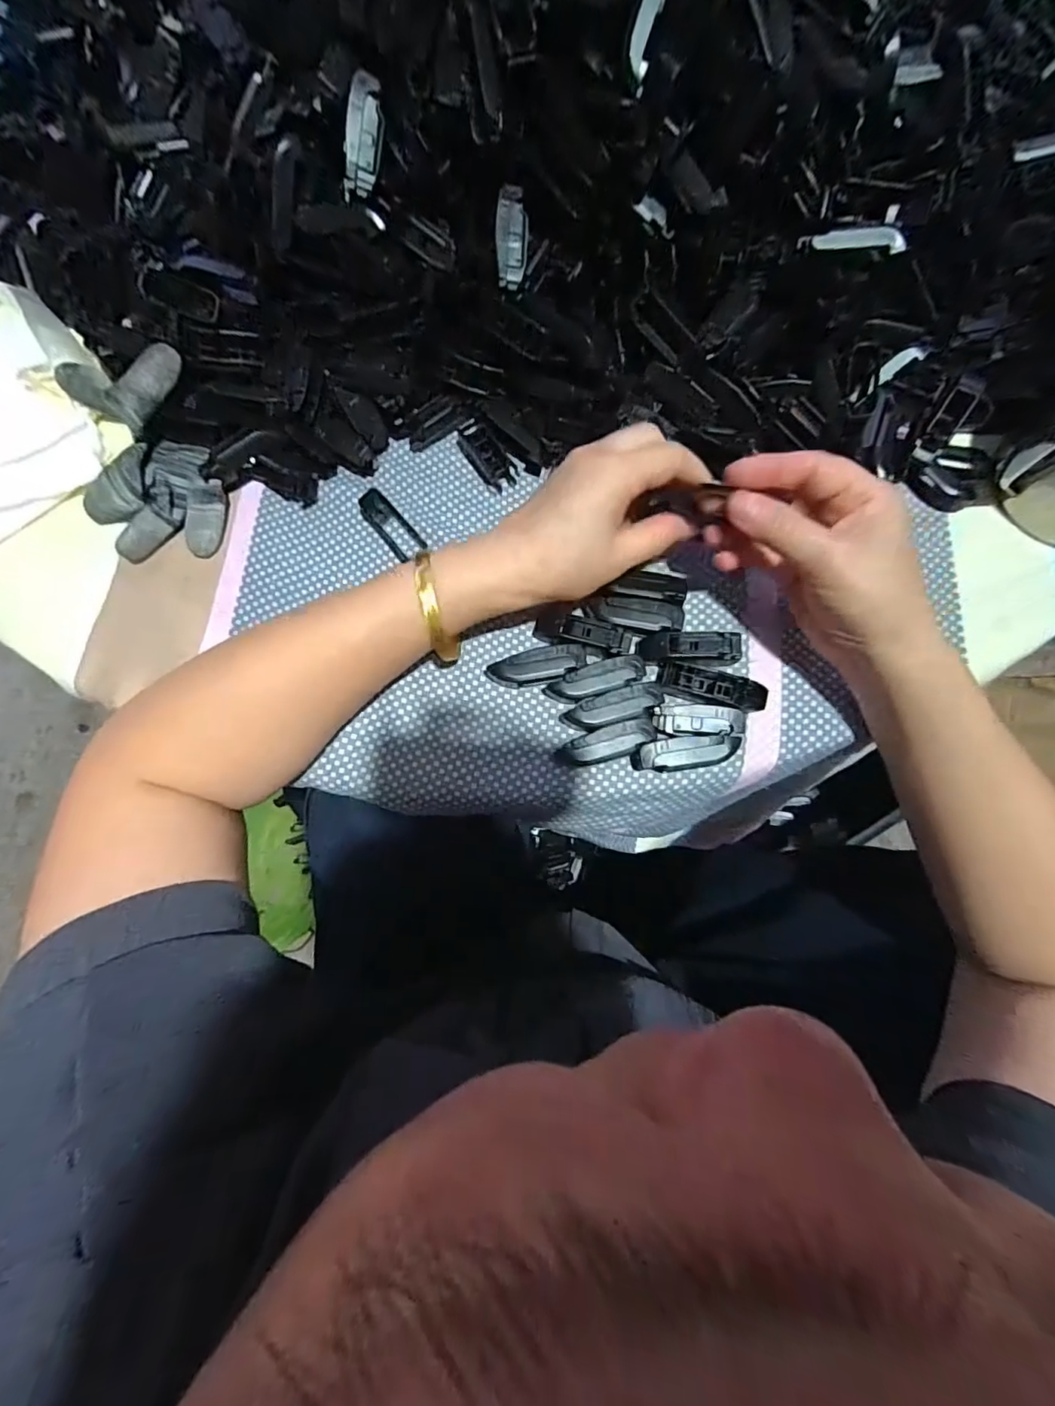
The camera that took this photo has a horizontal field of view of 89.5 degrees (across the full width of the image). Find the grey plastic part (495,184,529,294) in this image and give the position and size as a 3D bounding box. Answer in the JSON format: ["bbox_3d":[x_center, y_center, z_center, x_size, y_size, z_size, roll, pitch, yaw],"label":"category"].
[{"bbox_3d":[-0.008,-0.250,0.287,0.017,0.009,0.045,2,105,1],"label":"grey plastic part"}]

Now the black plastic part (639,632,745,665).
[{"bbox_3d":[0.092,-0.032,0.300,0.054,0.008,0.016,1,78,2],"label":"black plastic part"}]

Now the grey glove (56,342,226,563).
[{"bbox_3d":[-0.234,-0.154,0.315,0.080,0.046,0.135,-16,77,-1],"label":"grey glove"}]

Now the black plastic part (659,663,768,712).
[{"bbox_3d":[0.103,-0.009,0.297,0.055,0.012,0.018,18,79,6],"label":"black plastic part"}]

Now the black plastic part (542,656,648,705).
[{"bbox_3d":[0.038,-0.013,0.301,0.055,0.014,0.017,-19,78,-2],"label":"black plastic part"}]

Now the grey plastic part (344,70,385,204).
[{"bbox_3d":[-0.083,-0.286,0.270,0.015,0.017,0.047,16,109,4],"label":"grey plastic part"}]

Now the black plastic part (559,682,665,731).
[{"bbox_3d":[0.047,0.003,0.297,0.054,0.016,0.017,-19,78,-2],"label":"black plastic part"}]

